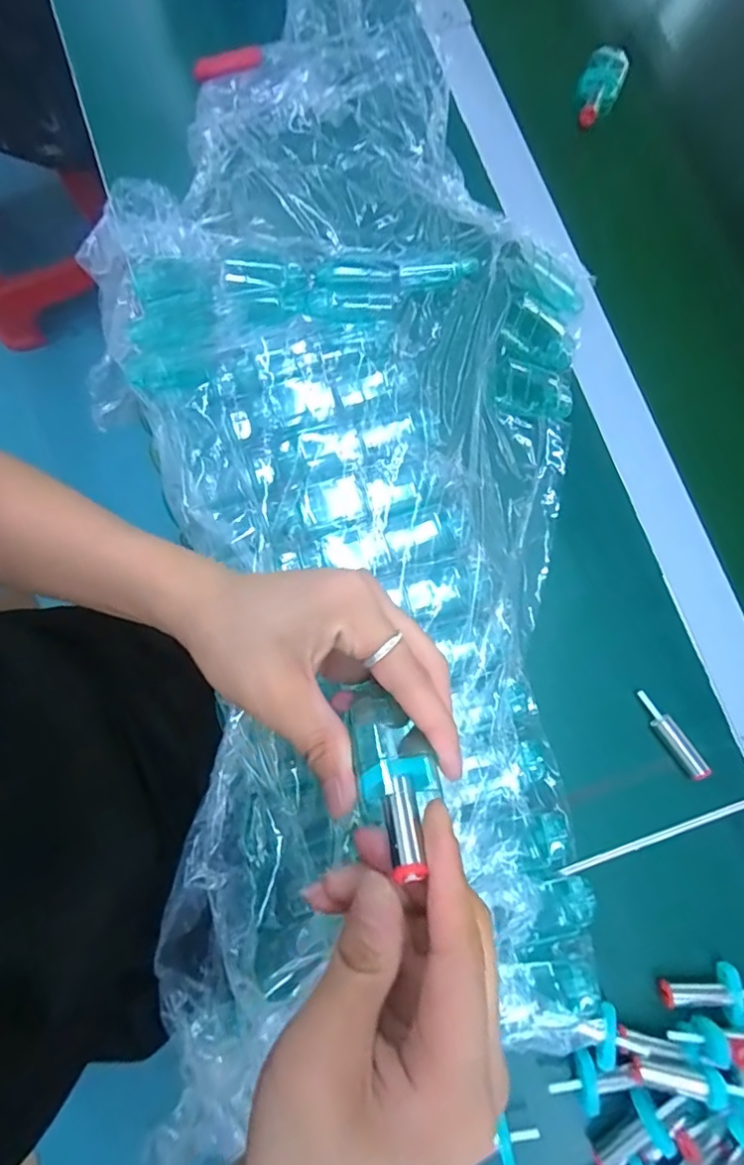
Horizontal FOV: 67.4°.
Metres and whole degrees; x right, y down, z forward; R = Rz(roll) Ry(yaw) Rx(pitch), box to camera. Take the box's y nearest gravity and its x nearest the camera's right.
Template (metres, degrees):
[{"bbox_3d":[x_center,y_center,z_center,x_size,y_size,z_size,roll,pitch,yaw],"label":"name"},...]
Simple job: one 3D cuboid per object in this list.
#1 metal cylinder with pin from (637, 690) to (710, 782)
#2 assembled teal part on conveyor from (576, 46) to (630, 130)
[{"bbox_3d":[0.198,0.103,0.367,0.014,0.012,0.067,-34,82,-7],"label":"metal cylinder with pin"},{"bbox_3d":[0.196,-0.426,0.478,0.035,0.017,0.075,24,80,3],"label":"assembled teal part on conveyor"}]

